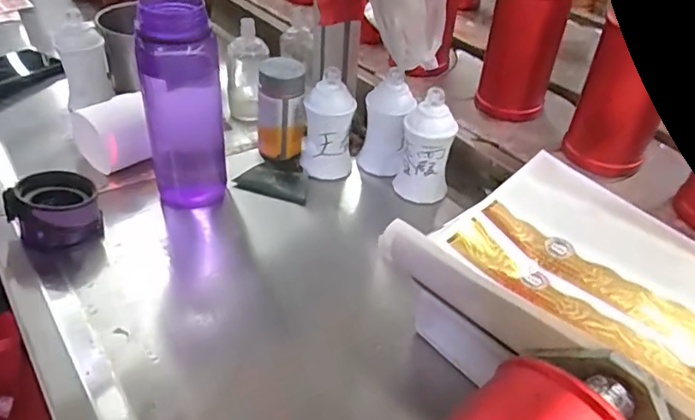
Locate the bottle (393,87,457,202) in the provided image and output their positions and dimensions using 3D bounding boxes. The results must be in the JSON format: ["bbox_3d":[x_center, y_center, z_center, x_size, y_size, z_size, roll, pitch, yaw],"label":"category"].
[{"bbox_3d":[0.084,-0.066,0.568,0.051,0.112,0.047,-4,40,-11],"label":"bottle"}]

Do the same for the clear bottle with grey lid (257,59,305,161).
[{"bbox_3d":[-0.076,-0.115,0.608,0.055,0.106,0.044,4,39,0],"label":"clear bottle with grey lid"}]

